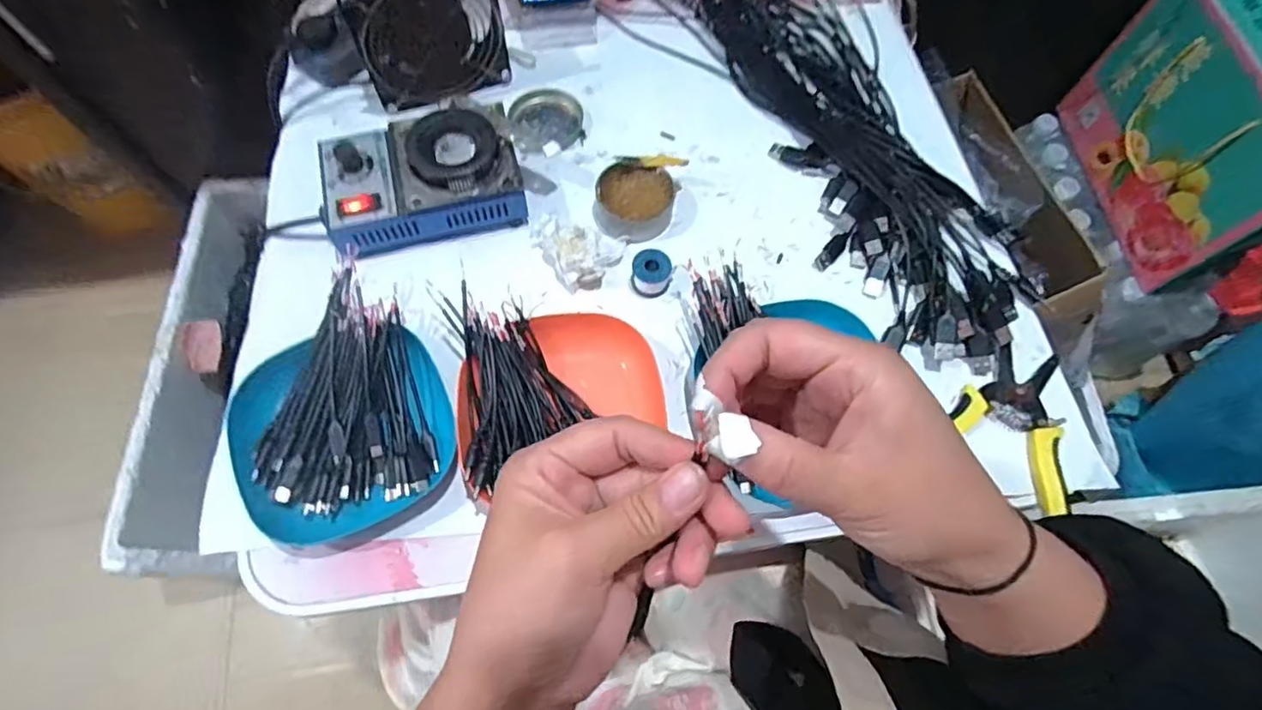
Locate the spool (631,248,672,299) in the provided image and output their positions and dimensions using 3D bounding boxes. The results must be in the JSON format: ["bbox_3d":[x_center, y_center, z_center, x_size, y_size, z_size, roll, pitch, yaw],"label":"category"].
[{"bbox_3d":[0.016,-0.064,0.487,0.029,0.022,0.028,1,68,-1],"label":"spool"}]

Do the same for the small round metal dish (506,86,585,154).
[{"bbox_3d":[-0.077,-0.215,0.566,0.065,0.006,0.071,1,68,-1],"label":"small round metal dish"}]

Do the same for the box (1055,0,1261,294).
[{"bbox_3d":[0.741,-0.289,0.787,0.145,0.243,0.340,-7,68,-4],"label":"box"}]

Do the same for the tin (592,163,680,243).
[{"bbox_3d":[0.003,-0.126,0.516,0.064,0.025,0.059,1,68,-1],"label":"tin"}]

